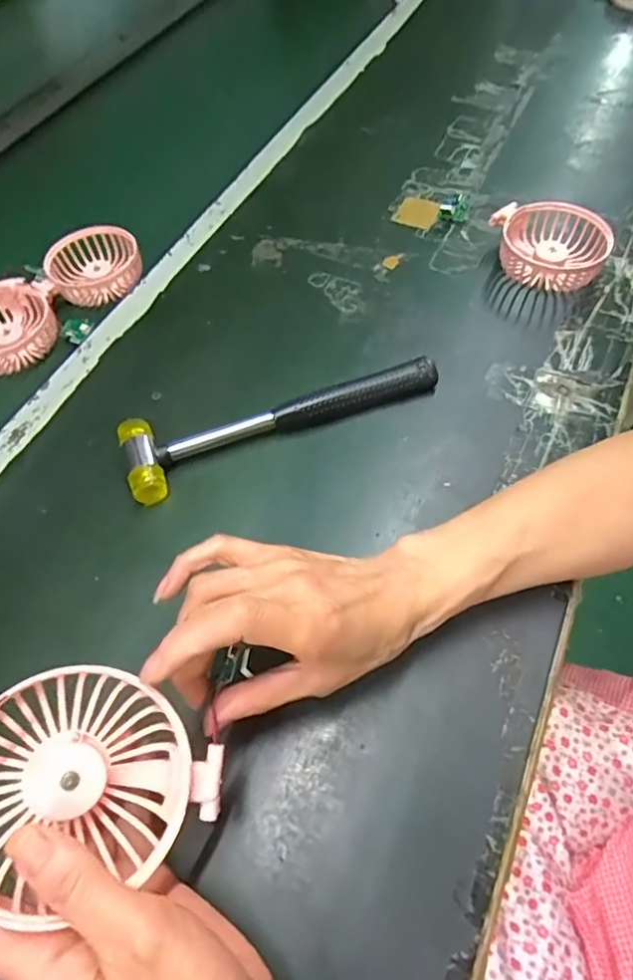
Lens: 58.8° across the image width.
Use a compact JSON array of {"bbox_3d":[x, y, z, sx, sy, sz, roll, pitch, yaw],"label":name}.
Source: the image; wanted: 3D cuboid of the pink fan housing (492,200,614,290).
[{"bbox_3d":[0.208,-0.215,0.496,0.087,0.038,0.101,-5,58,2],"label":"pink fan housing"}]

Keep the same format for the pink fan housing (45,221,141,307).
[{"bbox_3d":[-0.222,-0.228,0.564,0.089,0.031,0.089,-24,59,-10],"label":"pink fan housing"}]

